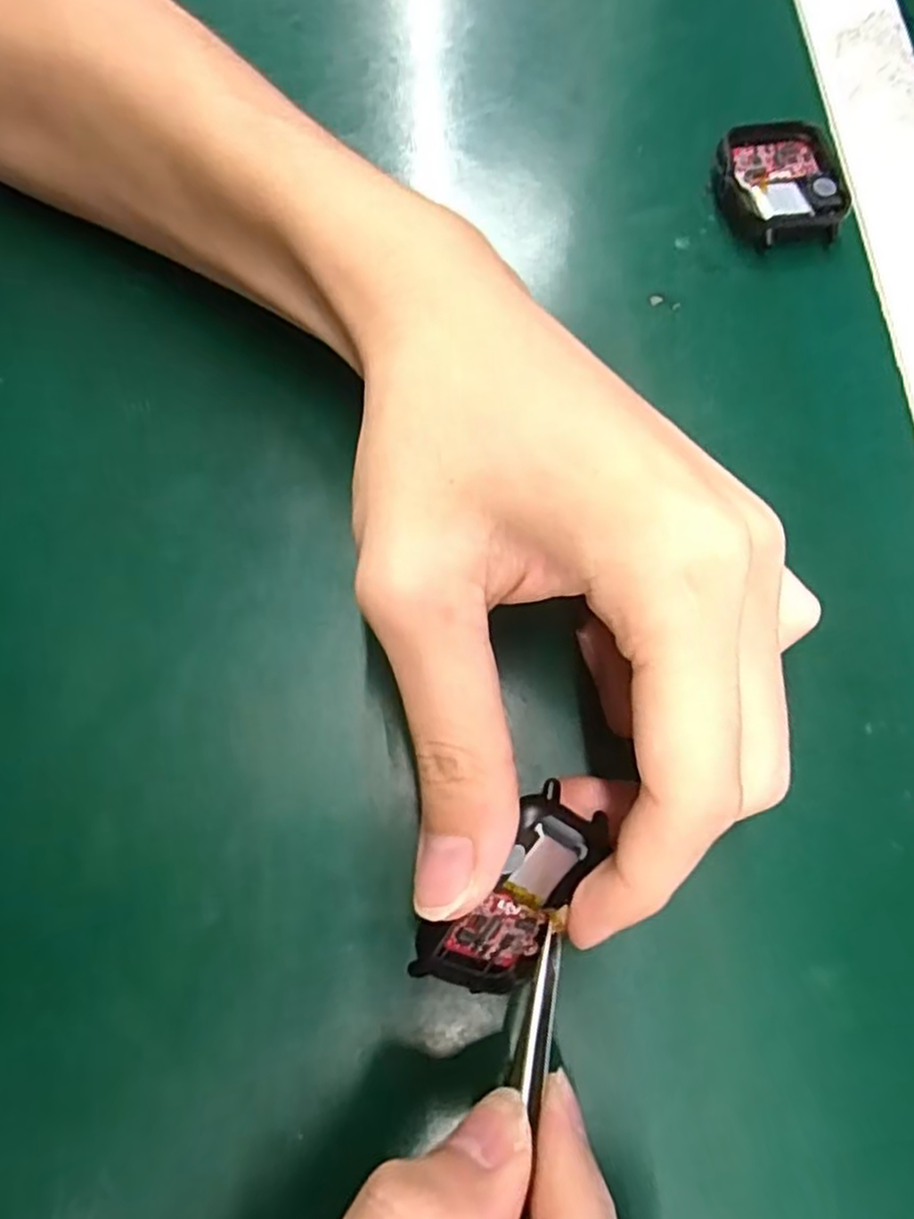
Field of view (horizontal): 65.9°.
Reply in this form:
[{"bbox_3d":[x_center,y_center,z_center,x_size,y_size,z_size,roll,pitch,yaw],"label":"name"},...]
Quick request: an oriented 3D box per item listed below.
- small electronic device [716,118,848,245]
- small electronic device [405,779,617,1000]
[{"bbox_3d":[0.108,-0.143,0.240,0.040,0.012,0.044,-7,72,-5],"label":"small electronic device"},{"bbox_3d":[0.014,0.064,0.155,0.048,0.037,0.005,-54,37,-1],"label":"small electronic device"}]

